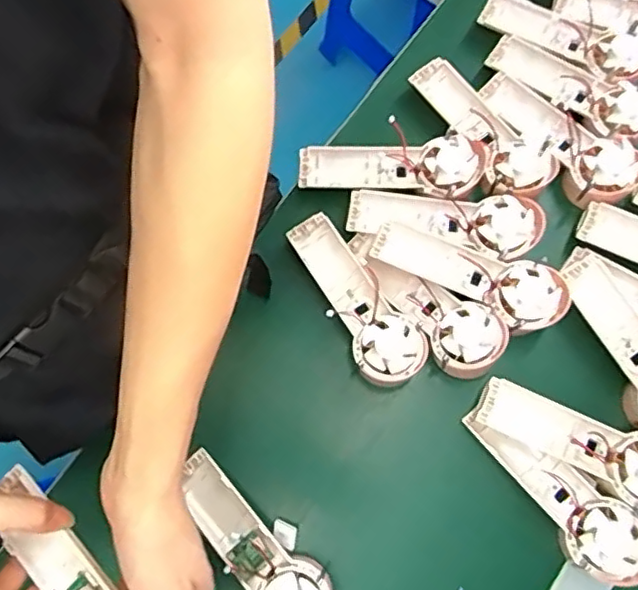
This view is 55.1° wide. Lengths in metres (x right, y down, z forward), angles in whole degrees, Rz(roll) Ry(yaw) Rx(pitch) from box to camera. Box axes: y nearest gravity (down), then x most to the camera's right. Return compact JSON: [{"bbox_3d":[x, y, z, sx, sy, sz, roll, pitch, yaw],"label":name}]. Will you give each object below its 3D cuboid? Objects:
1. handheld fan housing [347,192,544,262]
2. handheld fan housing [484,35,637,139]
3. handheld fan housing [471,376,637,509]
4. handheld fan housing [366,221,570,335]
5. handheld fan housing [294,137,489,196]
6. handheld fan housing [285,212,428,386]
[{"bbox_3d":[0.116,-0.067,0.565,0.175,0.022,0.058,5,75,3],"label":"handheld fan housing"},{"bbox_3d":[0.252,-0.209,0.602,0.170,0.029,0.053,37,79,11],"label":"handheld fan housing"},{"bbox_3d":[0.220,0.125,0.516,0.173,0.041,0.056,24,77,8],"label":"handheld fan housing"},{"bbox_3d":[0.135,-0.023,0.552,0.174,0.021,0.063,30,78,9],"label":"handheld fan housing"},{"bbox_3d":[0.070,-0.122,0.582,0.176,0.027,0.058,2,75,2],"label":"handheld fan housing"},{"bbox_3d":[0.031,0.000,0.549,0.057,0.032,0.171,-32,76,-7],"label":"handheld fan housing"}]

